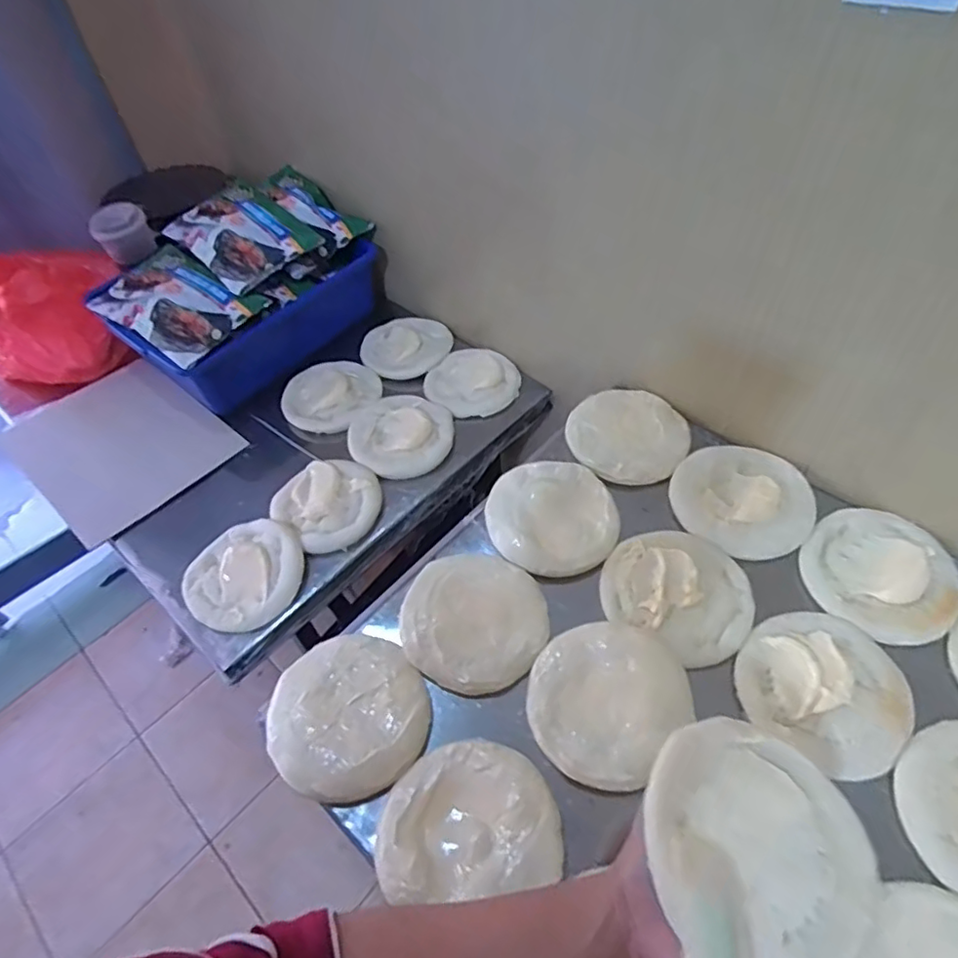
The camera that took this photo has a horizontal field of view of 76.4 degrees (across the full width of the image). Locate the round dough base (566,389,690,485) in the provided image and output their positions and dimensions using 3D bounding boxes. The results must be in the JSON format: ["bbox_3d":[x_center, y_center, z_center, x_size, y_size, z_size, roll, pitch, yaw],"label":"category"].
[{"bbox_3d":[0.186,-0.058,0.761,0.143,0.015,0.147,-2,51,3],"label":"round dough base"}]

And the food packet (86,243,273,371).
[{"bbox_3d":[-0.465,-0.273,0.928,0.251,0.051,0.156,28,59,24],"label":"food packet"}]

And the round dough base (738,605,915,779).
[{"bbox_3d":[0.322,0.186,0.562,0.141,0.012,0.147,-2,51,3],"label":"round dough base"}]

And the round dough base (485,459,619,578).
[{"bbox_3d":[0.082,0.041,0.693,0.143,0.017,0.142,-2,51,3],"label":"round dough base"}]

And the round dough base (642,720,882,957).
[{"bbox_3d":[0.177,0.230,0.385,0.146,0.009,0.138,7,57,-11],"label":"round dough base"}]

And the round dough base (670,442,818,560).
[{"bbox_3d":[0.298,0.020,0.696,0.141,0.026,0.151,-2,51,3],"label":"round dough base"}]

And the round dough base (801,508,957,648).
[{"bbox_3d":[0.417,0.096,0.630,0.141,0.023,0.136,-2,51,3],"label":"round dough base"}]

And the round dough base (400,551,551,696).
[{"bbox_3d":[-0.005,0.140,0.615,0.143,0.016,0.135,19,55,18],"label":"round dough base"}]

